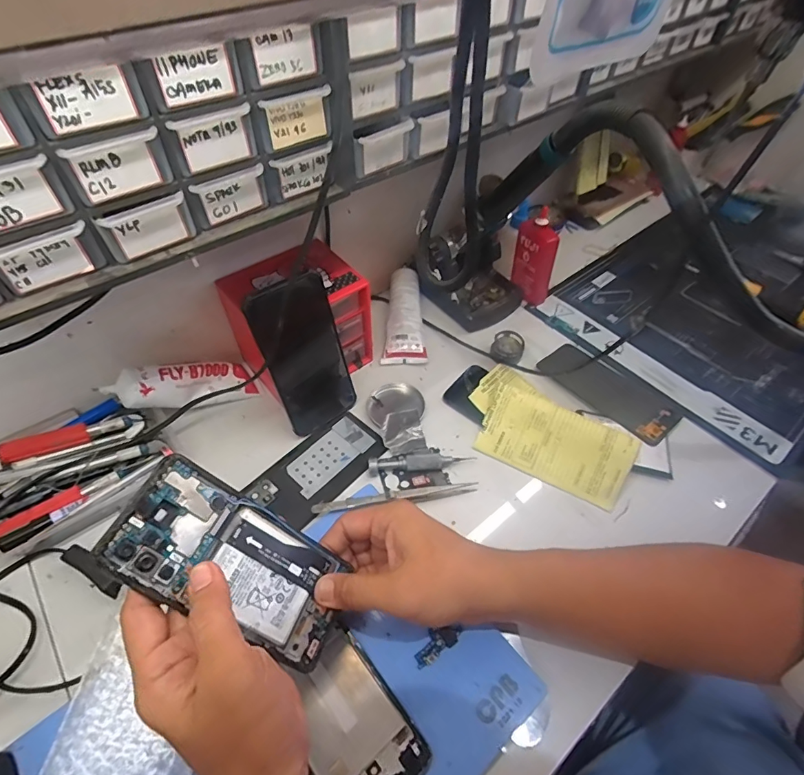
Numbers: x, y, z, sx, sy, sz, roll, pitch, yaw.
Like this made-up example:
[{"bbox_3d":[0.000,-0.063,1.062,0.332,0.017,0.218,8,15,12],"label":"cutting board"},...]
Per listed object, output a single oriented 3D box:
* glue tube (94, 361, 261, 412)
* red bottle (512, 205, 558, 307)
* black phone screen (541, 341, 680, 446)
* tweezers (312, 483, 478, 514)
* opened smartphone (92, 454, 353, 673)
[{"bbox_3d":[-0.225,0.002,0.474,0.030,0.045,0.144,41,29,30],"label":"glue tube"},{"bbox_3d":[0.176,-0.171,0.597,0.027,0.120,0.051,-20,55,-16],"label":"red bottle"},{"bbox_3d":[0.242,0.002,0.532,0.074,0.008,0.157,-26,51,-31],"label":"black phone screen"},{"bbox_3d":[-0.004,0.106,0.430,0.156,0.018,0.011,-7,48,-8],"label":"tweezers"},{"bbox_3d":[-0.103,0.115,0.293,0.156,0.010,0.074,44,48,-19],"label":"opened smartphone"}]

